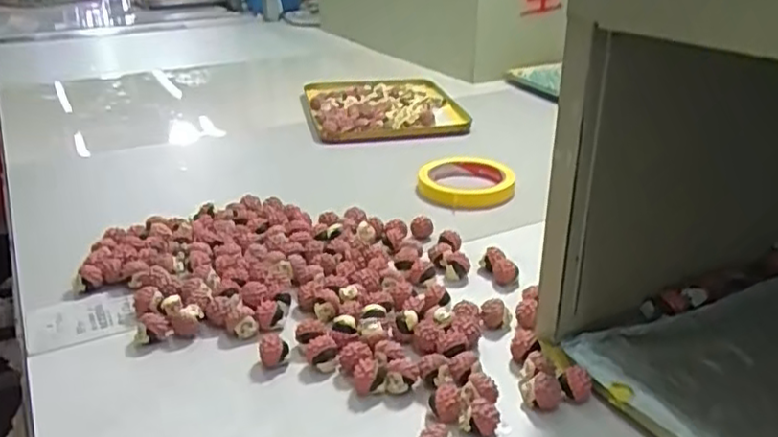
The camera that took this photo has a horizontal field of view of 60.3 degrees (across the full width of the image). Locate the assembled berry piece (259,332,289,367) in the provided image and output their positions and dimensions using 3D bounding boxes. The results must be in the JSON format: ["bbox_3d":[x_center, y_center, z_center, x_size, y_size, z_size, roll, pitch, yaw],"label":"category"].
[{"bbox_3d":[-0.074,0.085,0.433,0.018,0.018,0.019,-5,25,-11],"label":"assembled berry piece"}]

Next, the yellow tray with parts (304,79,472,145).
[{"bbox_3d":[-0.008,-0.161,0.946,0.203,0.023,0.220,-5,25,-11],"label":"yellow tray with parts"}]

